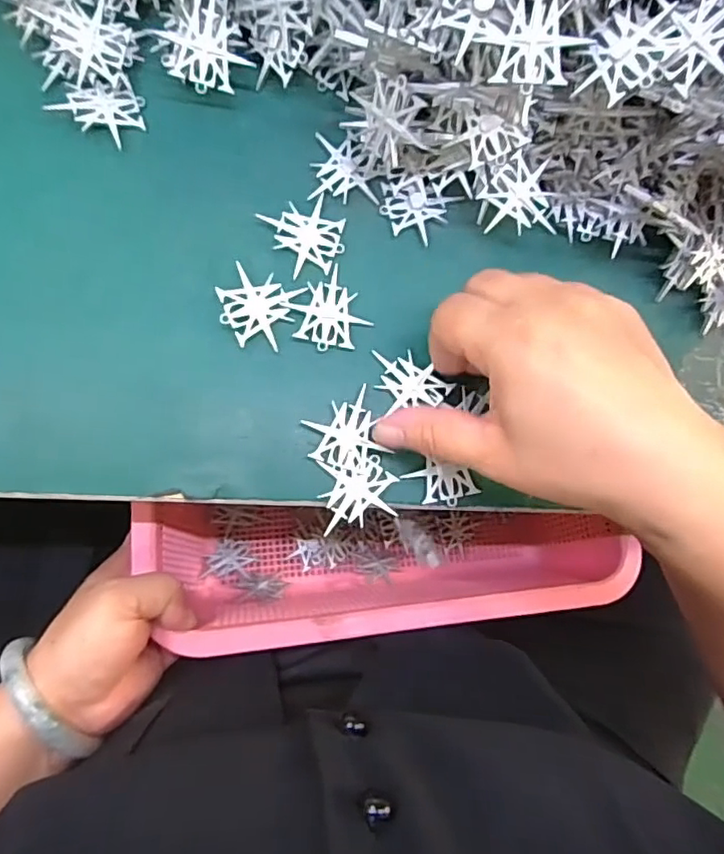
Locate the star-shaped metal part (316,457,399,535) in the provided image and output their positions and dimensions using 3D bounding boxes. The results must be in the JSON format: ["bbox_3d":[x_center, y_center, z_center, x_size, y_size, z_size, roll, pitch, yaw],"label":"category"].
[{"bbox_3d":[-0.001,0.030,0.261,0.033,0.004,0.031,-6,86,-7],"label":"star-shaped metal part"}]

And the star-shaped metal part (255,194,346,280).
[{"bbox_3d":[-0.025,-0.088,0.272,0.034,0.004,0.033,-14,87,-7],"label":"star-shaped metal part"}]

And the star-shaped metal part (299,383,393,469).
[{"bbox_3d":[-0.007,0.004,0.263,0.033,0.004,0.031,-27,89,-8],"label":"star-shaped metal part"}]

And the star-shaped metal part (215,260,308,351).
[{"bbox_3d":[-0.048,-0.053,0.263,0.033,0.004,0.033,18,84,-5],"label":"star-shaped metal part"}]

